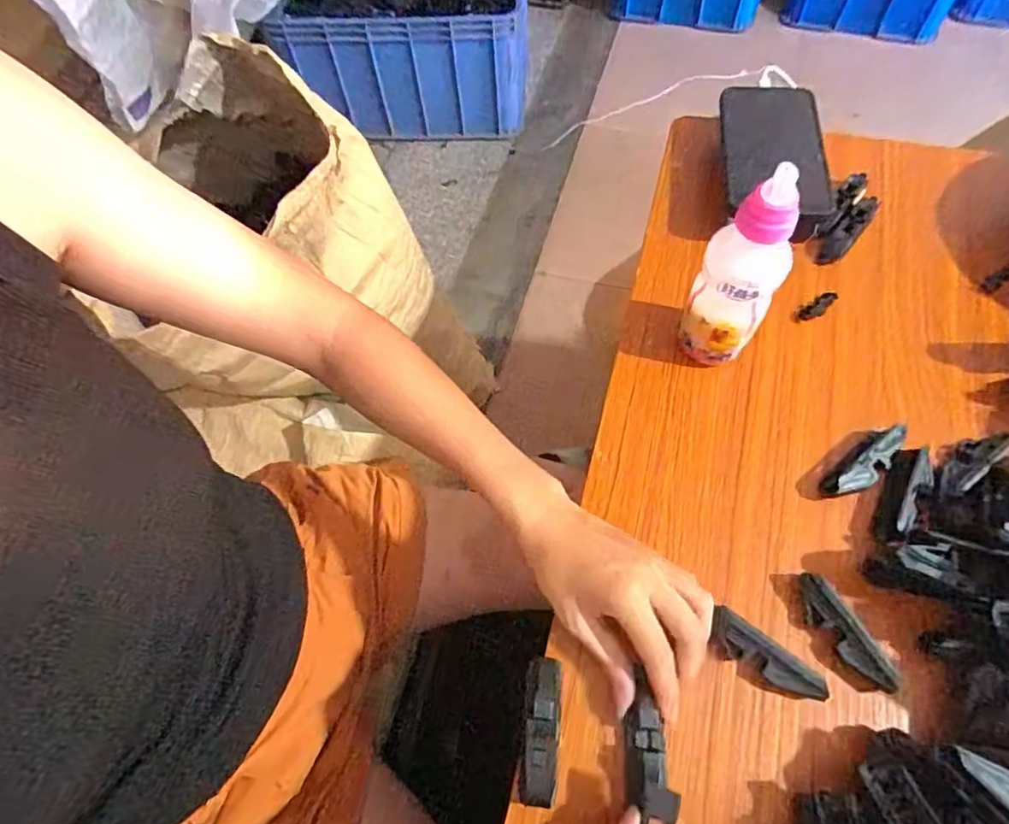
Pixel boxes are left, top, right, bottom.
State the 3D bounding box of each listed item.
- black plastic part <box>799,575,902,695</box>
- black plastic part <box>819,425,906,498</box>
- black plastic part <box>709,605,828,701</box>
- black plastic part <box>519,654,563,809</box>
[{"bbox_3d":[0.199,0.131,0.346,0.018,0.019,0.072,-29,64,-11],"label":"black plastic part"},{"bbox_3d":[0.242,0.035,0.395,0.065,0.024,0.021,-38,66,-15],"label":"black plastic part"},{"bbox_3d":[0.149,0.144,0.339,0.067,0.021,0.023,35,70,20],"label":"black plastic part"},{"bbox_3d":[0.021,0.179,0.330,0.020,0.022,0.073,3,62,5],"label":"black plastic part"}]

